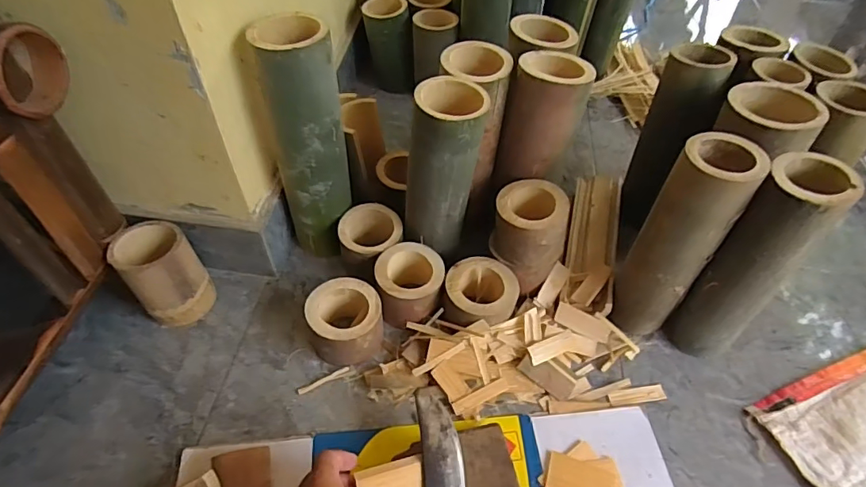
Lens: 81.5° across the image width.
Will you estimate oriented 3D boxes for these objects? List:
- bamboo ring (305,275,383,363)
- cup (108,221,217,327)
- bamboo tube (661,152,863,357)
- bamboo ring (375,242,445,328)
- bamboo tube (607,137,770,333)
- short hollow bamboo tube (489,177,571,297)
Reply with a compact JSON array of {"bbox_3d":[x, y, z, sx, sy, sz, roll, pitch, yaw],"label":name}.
[{"bbox_3d":[-0.110,0.106,0.643,0.090,0.079,0.094,1,49,-2],"label":"bamboo ring"},{"bbox_3d":[-0.348,0.040,0.652,0.090,0.115,0.084,1,49,-2],"label":"cup"},{"bbox_3d":[0.367,0.031,0.586,0.084,0.275,0.080,-31,57,-26],"label":"bamboo tube"},{"bbox_3d":[-0.031,0.054,0.673,0.089,0.059,0.095,1,49,-2],"label":"bamboo ring"},{"bbox_3d":[0.286,0.008,0.602,0.080,0.277,0.087,34,56,24],"label":"bamboo tube"},{"bbox_3d":[0.126,-0.012,0.675,0.091,0.124,0.101,9,50,5],"label":"short hollow bamboo tube"}]

